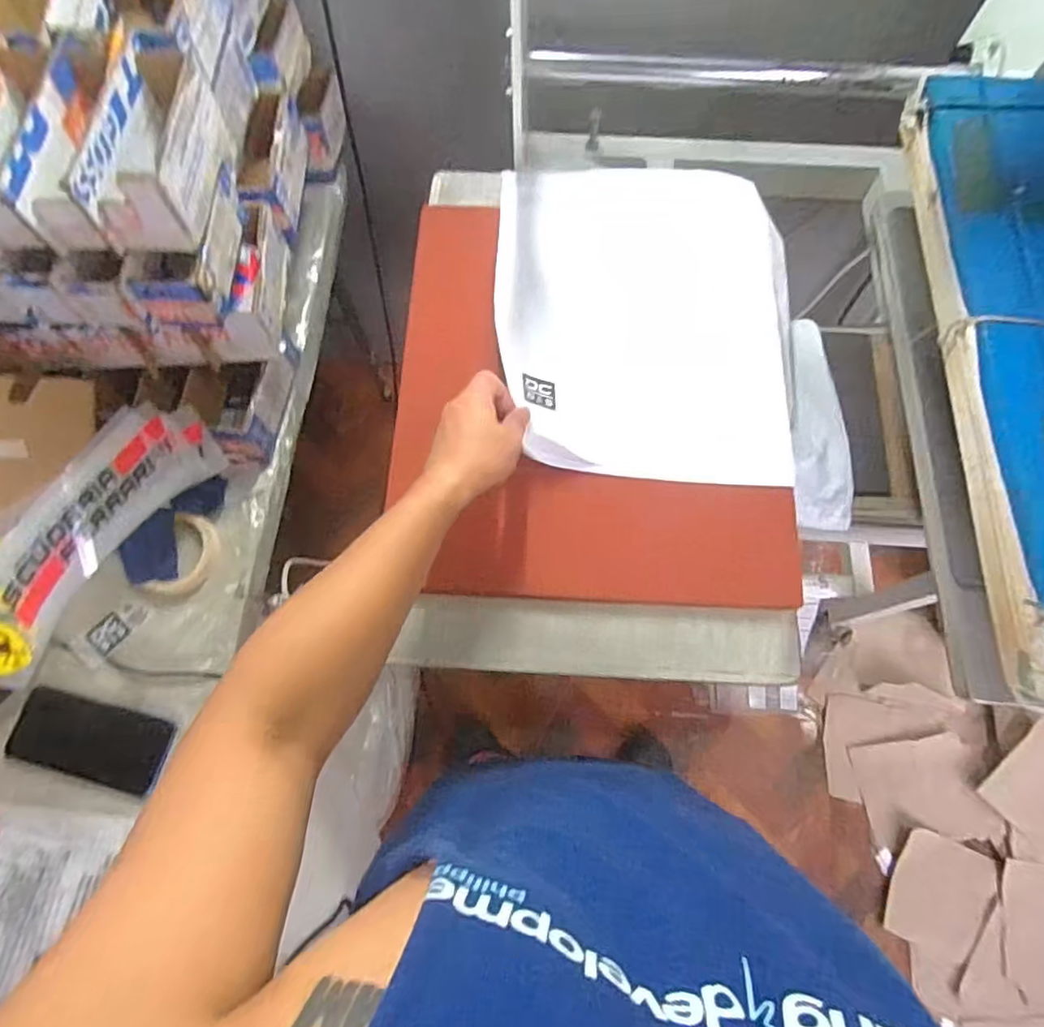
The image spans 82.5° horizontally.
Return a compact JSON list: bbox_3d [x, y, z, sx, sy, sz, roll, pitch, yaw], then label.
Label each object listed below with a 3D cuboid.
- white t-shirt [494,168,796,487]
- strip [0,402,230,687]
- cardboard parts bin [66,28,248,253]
[{"bbox_3d":[0.151,-0.242,0.682,0.354,0.056,0.433,3,71,1],"label":"white t-shirt"},{"bbox_3d":[-0.499,0.017,0.680,0.117,0.092,0.344,39,75,12],"label":"strip"},{"bbox_3d":[-0.332,-0.343,0.553,0.072,0.078,0.204,3,71,1],"label":"cardboard parts bin"}]

